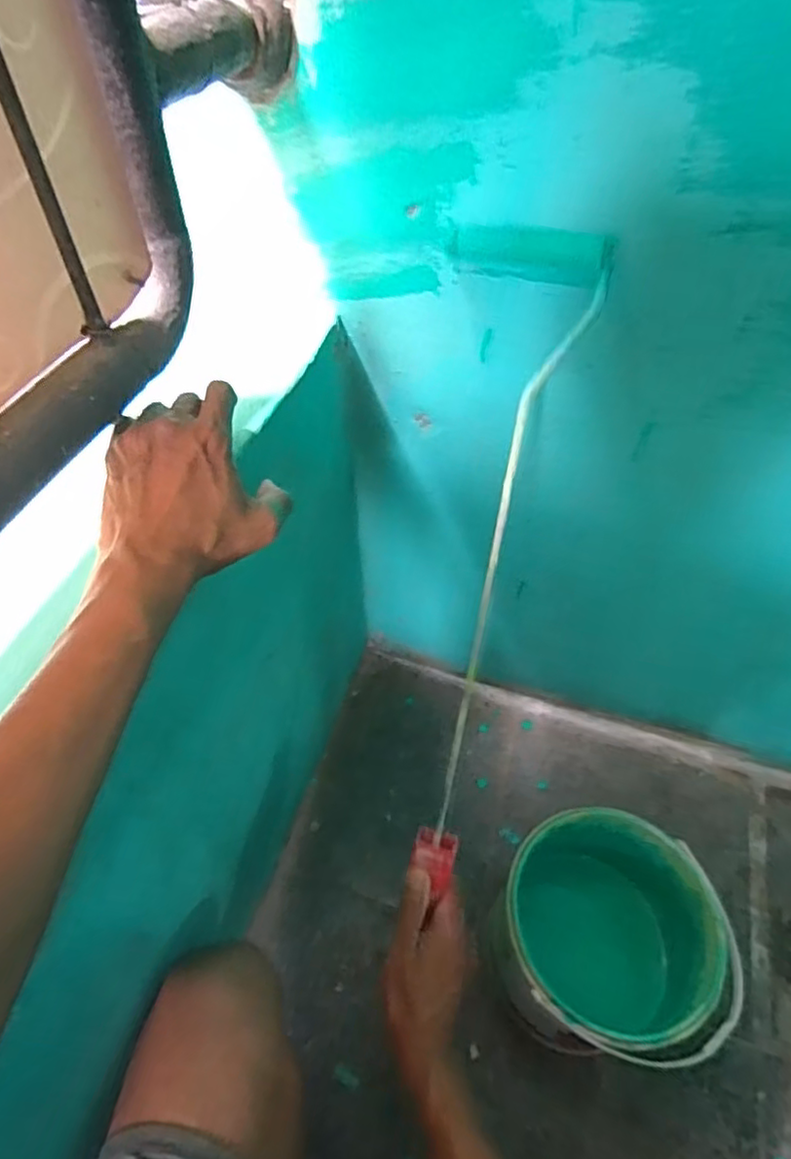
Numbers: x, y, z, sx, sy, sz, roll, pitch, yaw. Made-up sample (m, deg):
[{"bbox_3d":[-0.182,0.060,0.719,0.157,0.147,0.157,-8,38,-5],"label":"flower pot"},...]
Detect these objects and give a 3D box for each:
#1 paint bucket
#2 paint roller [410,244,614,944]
[{"bbox_3d":[0.201,0.361,0.634,0.196,0.204,0.193,0,51,0],"label":"paint bucket"},{"bbox_3d":[0.059,-0.011,0.472,0.108,0.040,0.489,11,94,8],"label":"paint roller"}]

